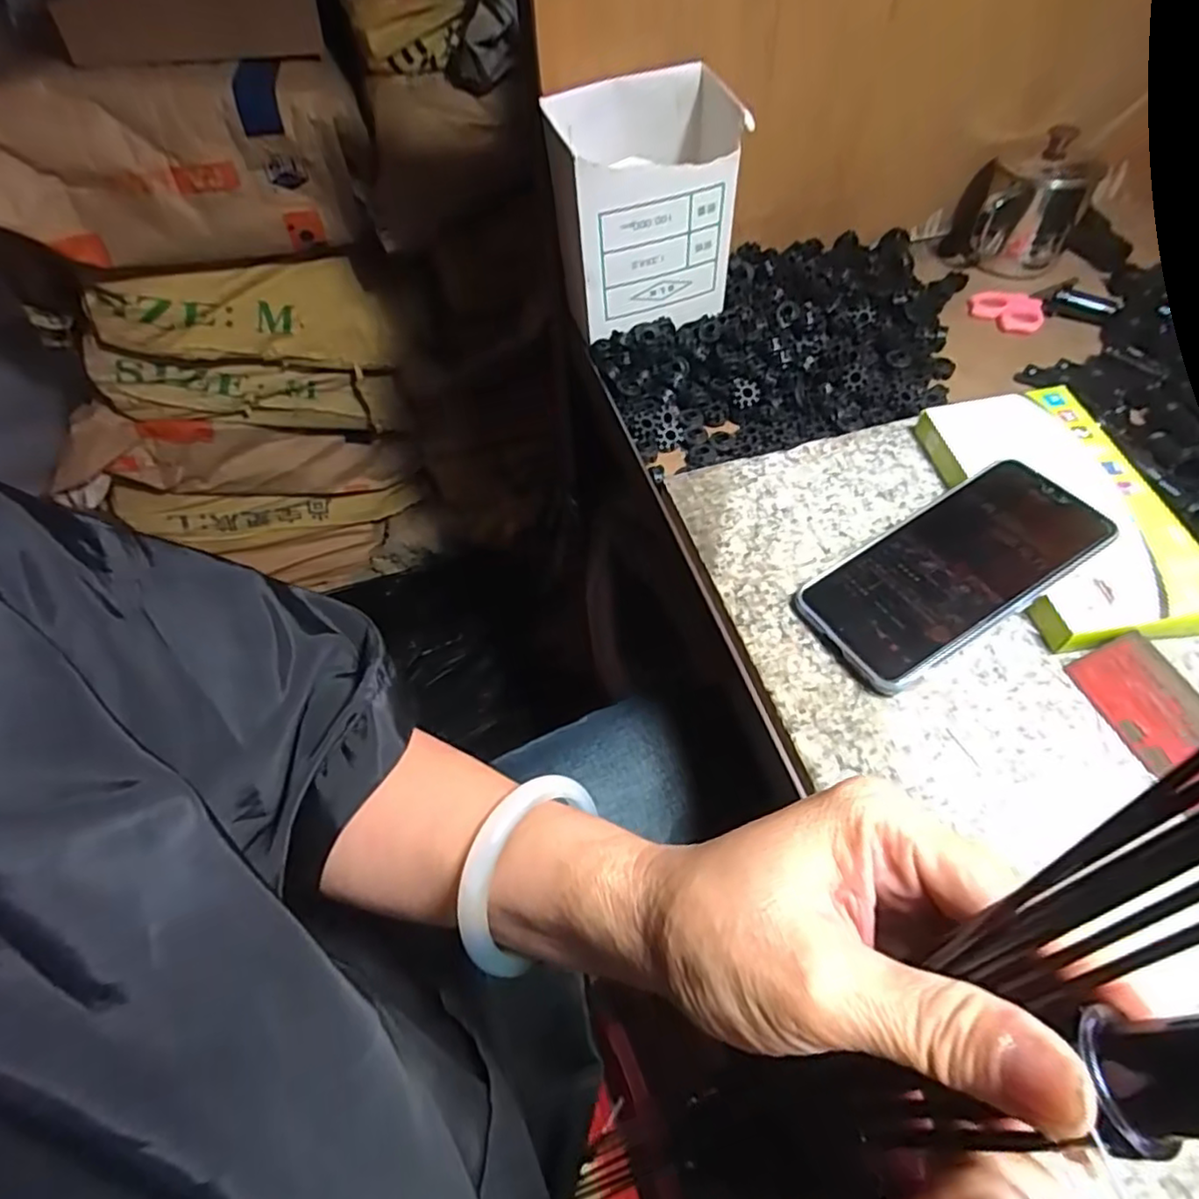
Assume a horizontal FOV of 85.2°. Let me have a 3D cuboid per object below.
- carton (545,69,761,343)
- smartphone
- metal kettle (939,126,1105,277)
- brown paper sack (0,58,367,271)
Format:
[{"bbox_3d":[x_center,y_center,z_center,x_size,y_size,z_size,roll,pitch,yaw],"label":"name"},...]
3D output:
[{"bbox_3d":[0.033,-0.282,0.478,0.127,0.138,0.086,-11,55,-5],"label":"carton"},{"bbox_3d":[0.189,-0.017,0.351,0.157,0.013,0.076,-32,58,-7],"label":"smartphone"},{"bbox_3d":[0.364,-0.341,0.565,0.100,0.087,0.073,22,59,18],"label":"metal kettle"},{"bbox_3d":[-0.522,-0.490,0.745,0.488,0.181,0.172,-16,56,-7],"label":"brown paper sack"}]

